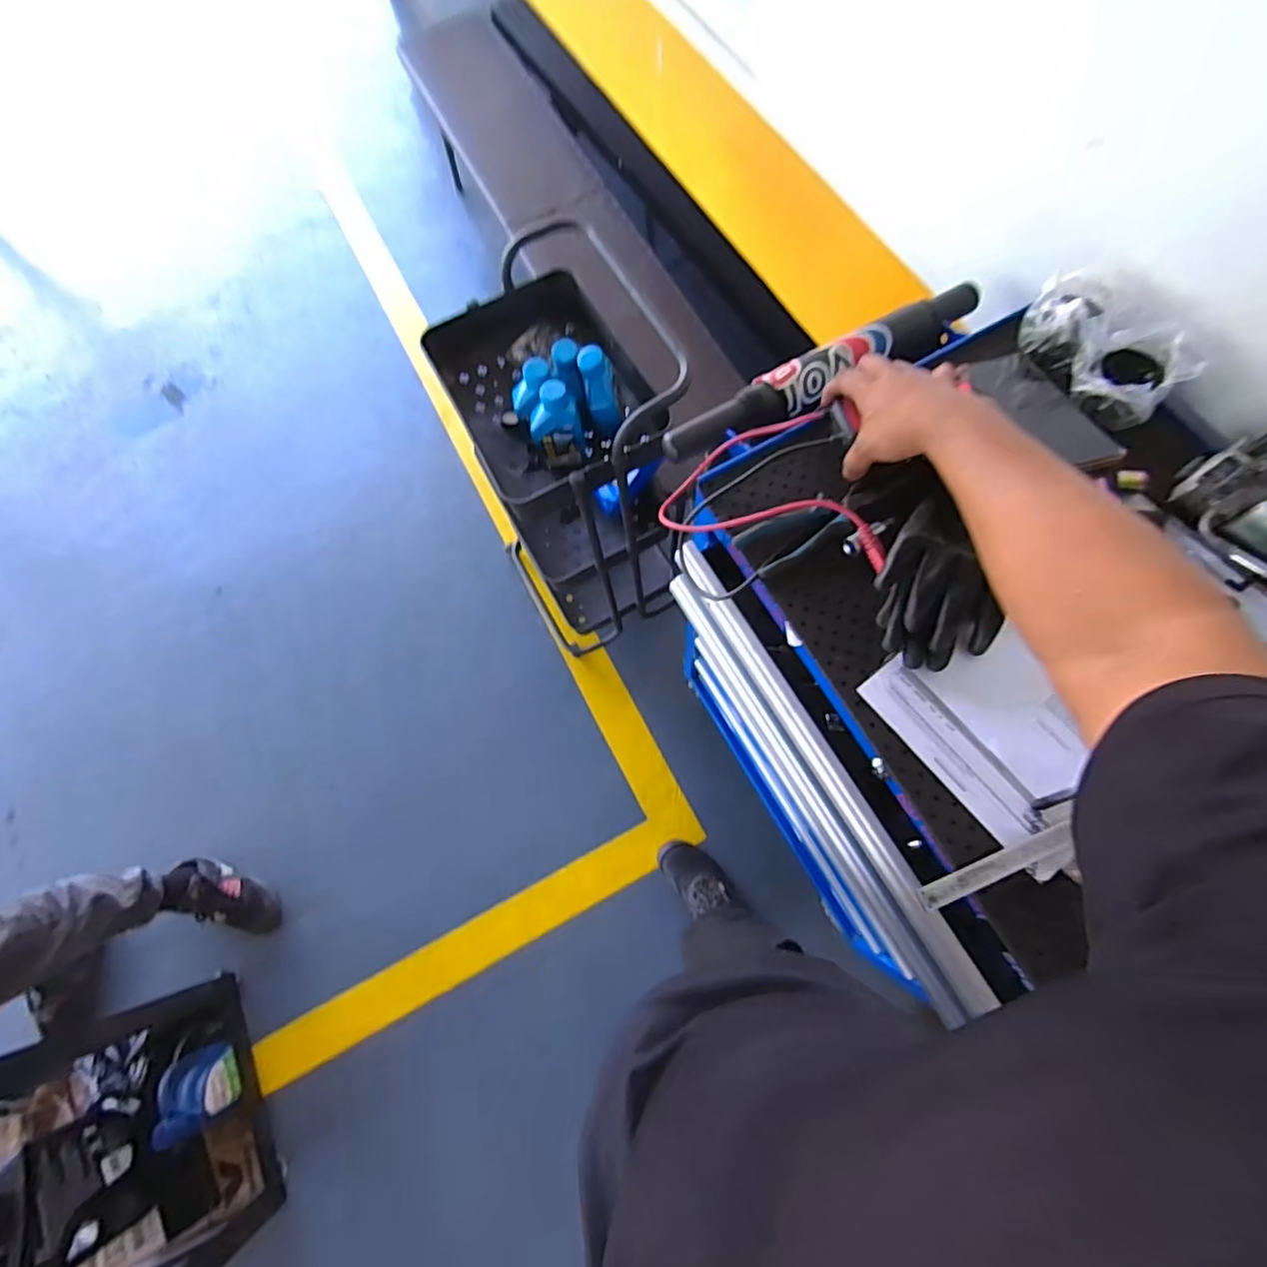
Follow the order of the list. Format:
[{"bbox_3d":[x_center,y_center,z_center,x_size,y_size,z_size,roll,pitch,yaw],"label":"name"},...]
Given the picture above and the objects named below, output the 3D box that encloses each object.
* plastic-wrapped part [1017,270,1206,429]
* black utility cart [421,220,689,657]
[{"bbox_3d":[0.483,-0.295,0.599,0.085,0.056,0.167,-23,72,-4],"label":"plastic-wrapped part"},{"bbox_3d":[-0.118,-0.279,1.197,0.346,0.794,0.407,-28,73,-6],"label":"black utility cart"}]

